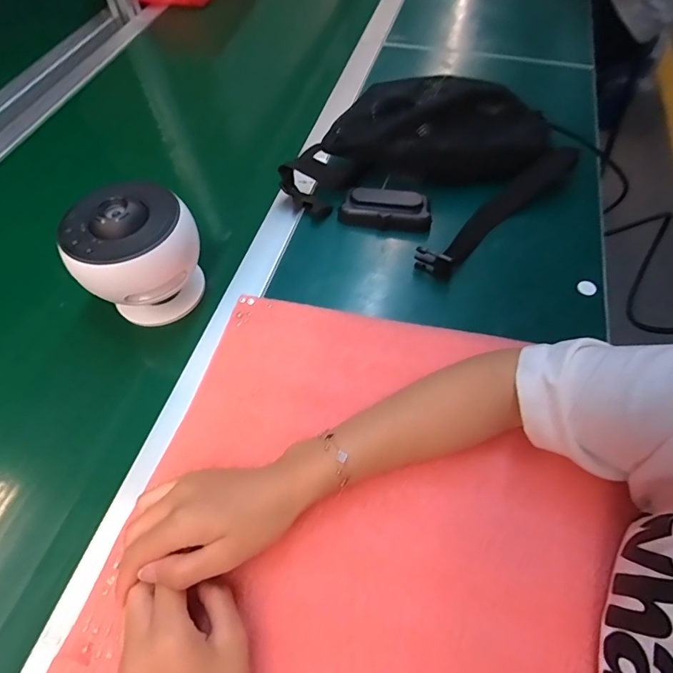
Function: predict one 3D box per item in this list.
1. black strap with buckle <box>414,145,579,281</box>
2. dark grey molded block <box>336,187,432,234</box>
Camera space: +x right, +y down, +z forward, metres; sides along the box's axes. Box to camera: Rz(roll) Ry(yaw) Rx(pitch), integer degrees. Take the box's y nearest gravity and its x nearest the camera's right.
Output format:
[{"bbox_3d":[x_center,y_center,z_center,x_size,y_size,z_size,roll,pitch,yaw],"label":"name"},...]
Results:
[{"bbox_3d":[0.187,-0.145,0.493,0.240,0.050,0.039,-36,64,-19],"label":"black strap with buckle"},{"bbox_3d":[0.056,-0.147,0.502,0.104,0.039,0.034,4,58,5],"label":"dark grey molded block"}]

